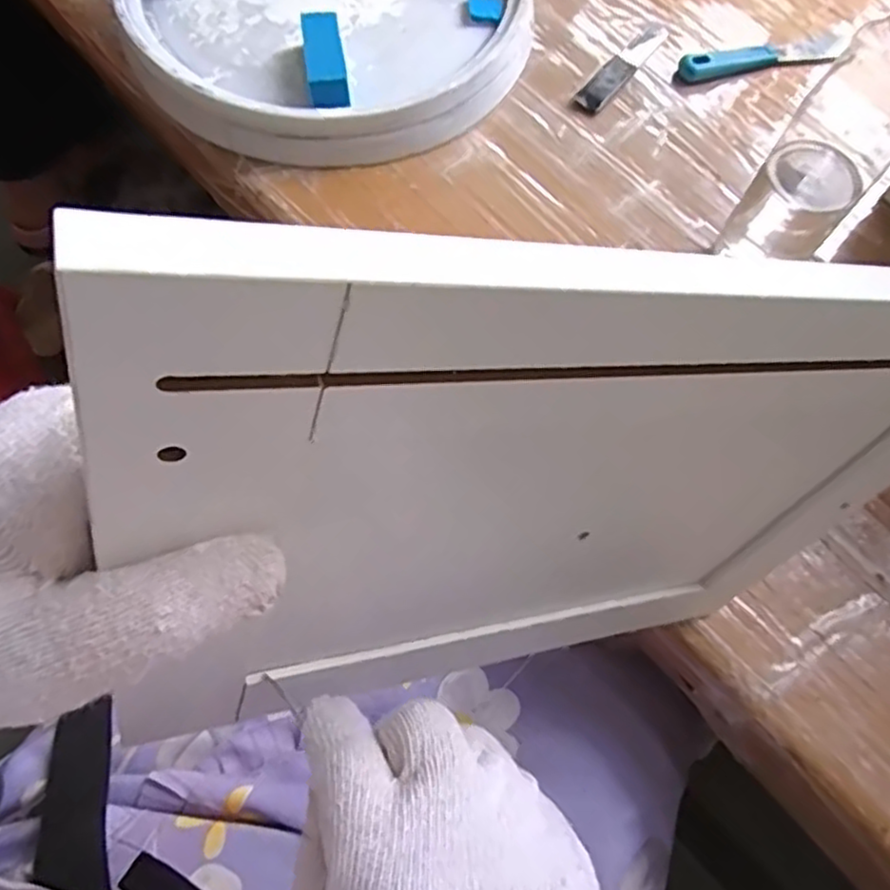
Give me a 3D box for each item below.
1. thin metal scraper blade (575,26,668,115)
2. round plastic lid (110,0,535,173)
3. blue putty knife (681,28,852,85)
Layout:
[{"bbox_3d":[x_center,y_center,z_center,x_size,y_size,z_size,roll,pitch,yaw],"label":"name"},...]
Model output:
[{"bbox_3d":[0.132,-0.282,0.516,0.023,0.007,0.100,35,71,10],"label":"thin metal scraper blade"},{"bbox_3d":[-0.085,-0.318,0.498,0.282,0.044,0.290,1,68,-3],"label":"round plastic lid"},{"bbox_3d":[0.241,-0.294,0.521,0.136,0.011,0.025,-17,70,-9],"label":"blue putty knife"}]

